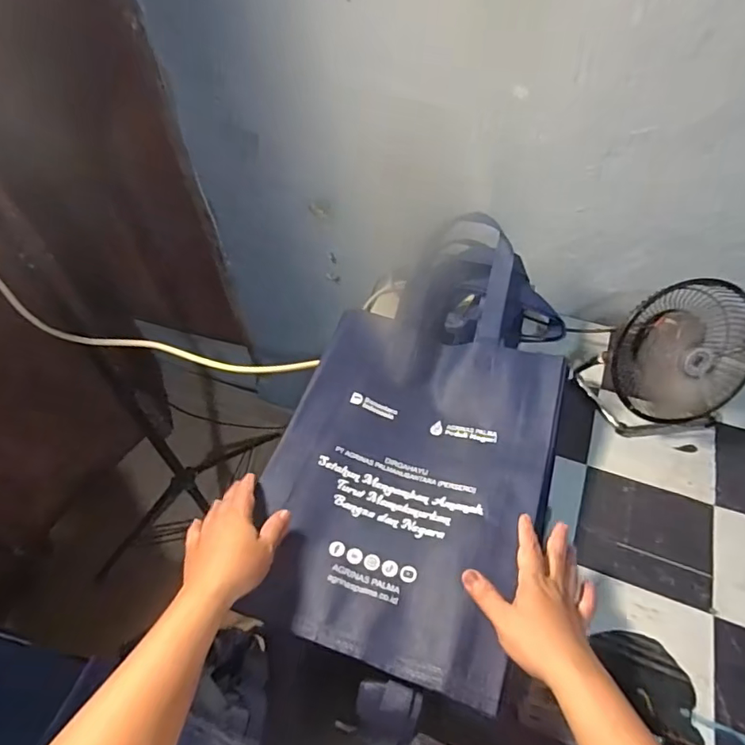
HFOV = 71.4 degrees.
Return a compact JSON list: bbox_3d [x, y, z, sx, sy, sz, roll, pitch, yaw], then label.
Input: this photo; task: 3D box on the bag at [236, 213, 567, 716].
[{"bbox_3d":[0.060,0.042,0.585,0.281,0.124,0.501,12,51,14],"label":"bag"}]

